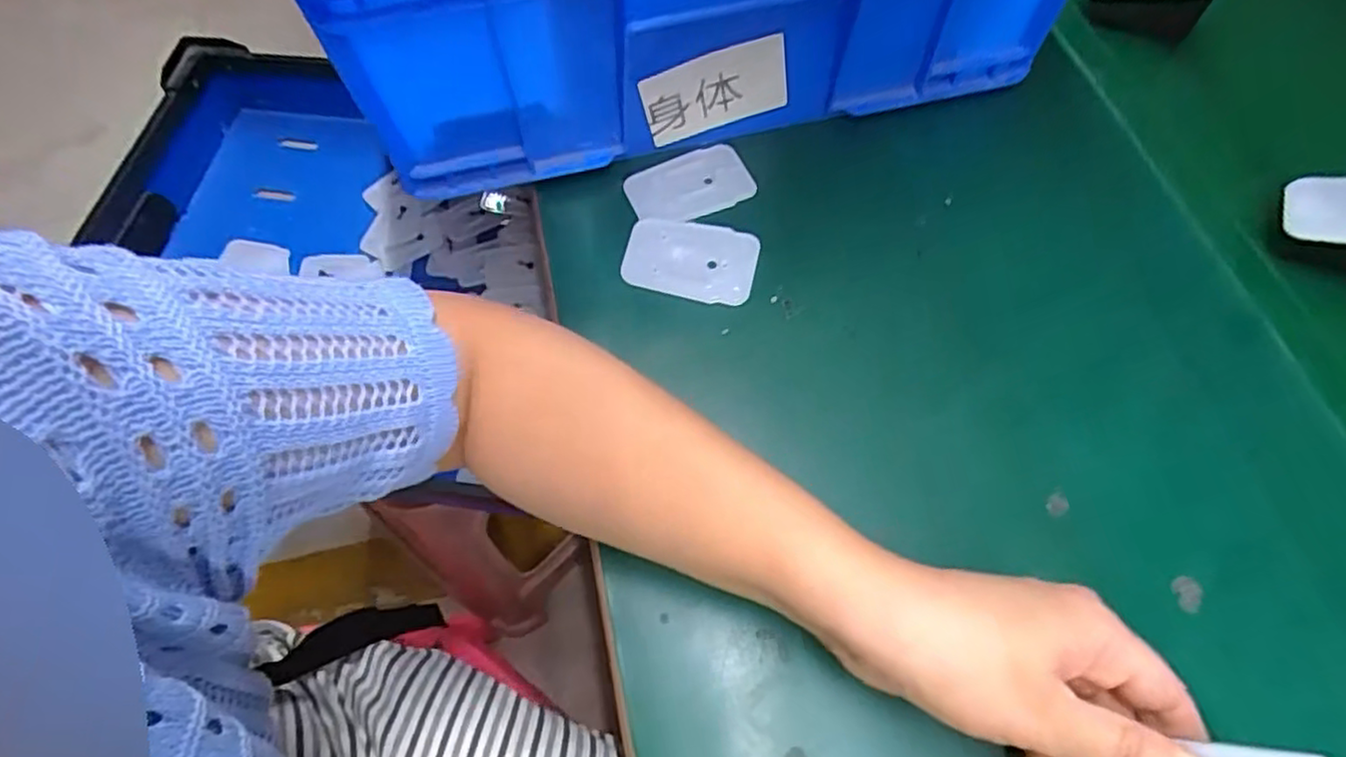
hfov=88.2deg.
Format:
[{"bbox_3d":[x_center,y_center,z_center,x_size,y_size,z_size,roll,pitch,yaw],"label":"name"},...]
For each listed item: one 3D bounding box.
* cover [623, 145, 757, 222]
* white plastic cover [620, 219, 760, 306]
[{"bbox_3d":[0.009,-0.110,0.395,0.067,0.004,0.043,-24,65,-10],"label":"cover"},{"bbox_3d":[0.010,-0.064,0.372,0.069,0.007,0.046,13,64,8],"label":"white plastic cover"}]

